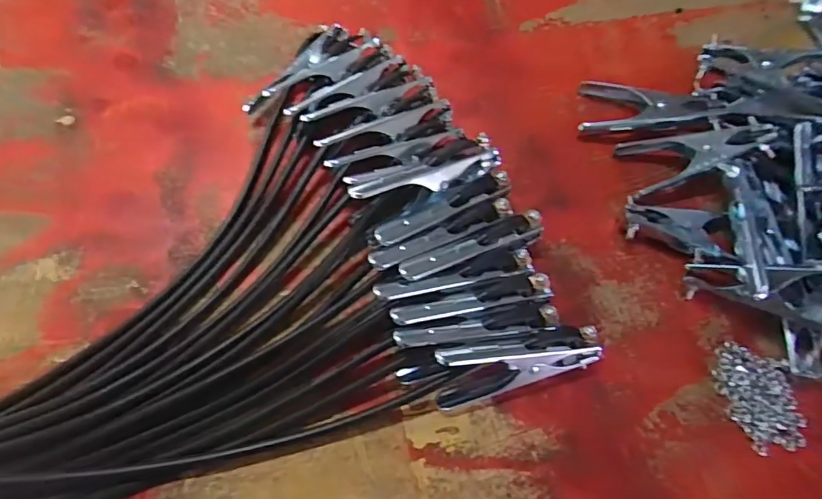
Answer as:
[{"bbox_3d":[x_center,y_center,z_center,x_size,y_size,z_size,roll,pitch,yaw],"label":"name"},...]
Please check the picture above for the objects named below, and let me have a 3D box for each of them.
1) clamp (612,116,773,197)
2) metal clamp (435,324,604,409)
[{"bbox_3d":[0.266,-0.089,0.478,0.126,0.015,0.060,-17,58,14],"label":"clamp"},{"bbox_3d":[0.078,0.094,0.414,0.151,0.050,0.044,-11,70,-7],"label":"metal clamp"}]

